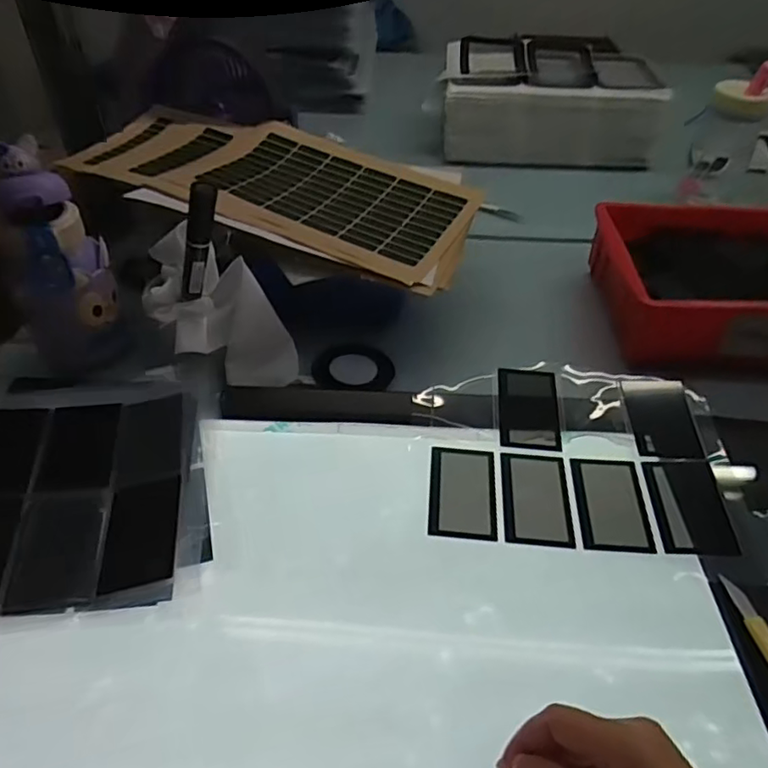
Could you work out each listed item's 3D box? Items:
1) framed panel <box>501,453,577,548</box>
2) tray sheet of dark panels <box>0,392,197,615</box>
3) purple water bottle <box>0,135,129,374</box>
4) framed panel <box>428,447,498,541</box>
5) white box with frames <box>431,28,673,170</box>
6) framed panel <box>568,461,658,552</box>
[{"bbox_3d":[0.119,0.089,0.479,0.051,0.005,0.083,6,46,1],"label":"framed panel"},{"bbox_3d":[-0.258,0.082,0.445,0.223,0.019,0.180,-6,46,-10],"label":"tray sheet of dark panels"},{"bbox_3d":[-0.293,-0.107,0.551,0.084,0.186,0.082,-12,46,-15],"label":"purple water bottle"},{"bbox_3d":[0.063,0.084,0.482,0.051,0.004,0.083,6,46,1],"label":"framed panel"},{"bbox_3d":[0.262,-0.460,0.999,0.328,0.123,0.242,8,44,7],"label":"white box with frames"},{"bbox_3d":[0.176,0.092,0.474,0.051,0.006,0.082,6,46,1],"label":"framed panel"}]

